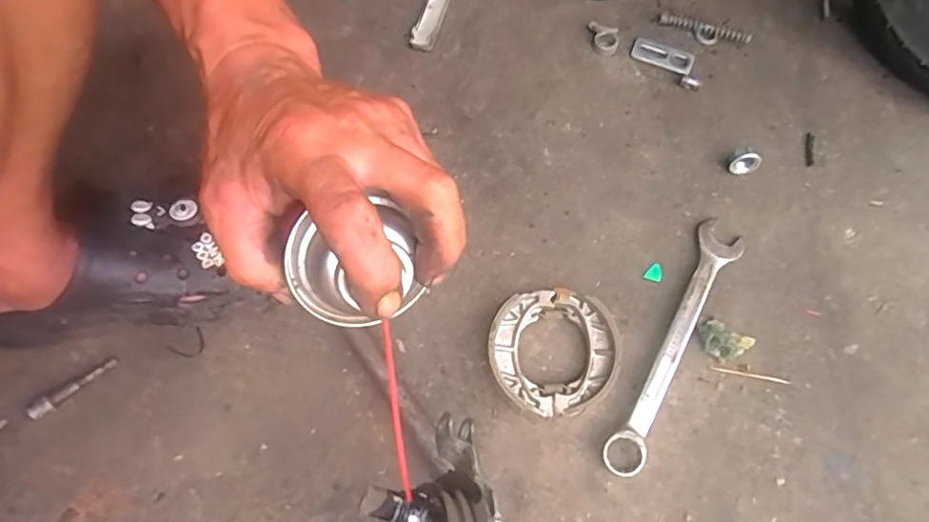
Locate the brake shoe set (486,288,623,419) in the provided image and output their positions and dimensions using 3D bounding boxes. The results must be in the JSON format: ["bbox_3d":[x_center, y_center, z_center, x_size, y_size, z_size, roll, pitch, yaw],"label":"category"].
[{"bbox_3d":[0.069,0.072,0.453,0.099,0.027,0.099,0,66,0],"label":"brake shoe set"}]

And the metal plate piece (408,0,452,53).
[{"bbox_3d":[-0.031,-0.264,0.602,0.026,0.014,0.115,12,66,5],"label":"metal plate piece"}]

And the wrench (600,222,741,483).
[{"bbox_3d":[0.172,0.063,0.464,0.037,0.016,0.232,27,68,11],"label":"wrench"}]

